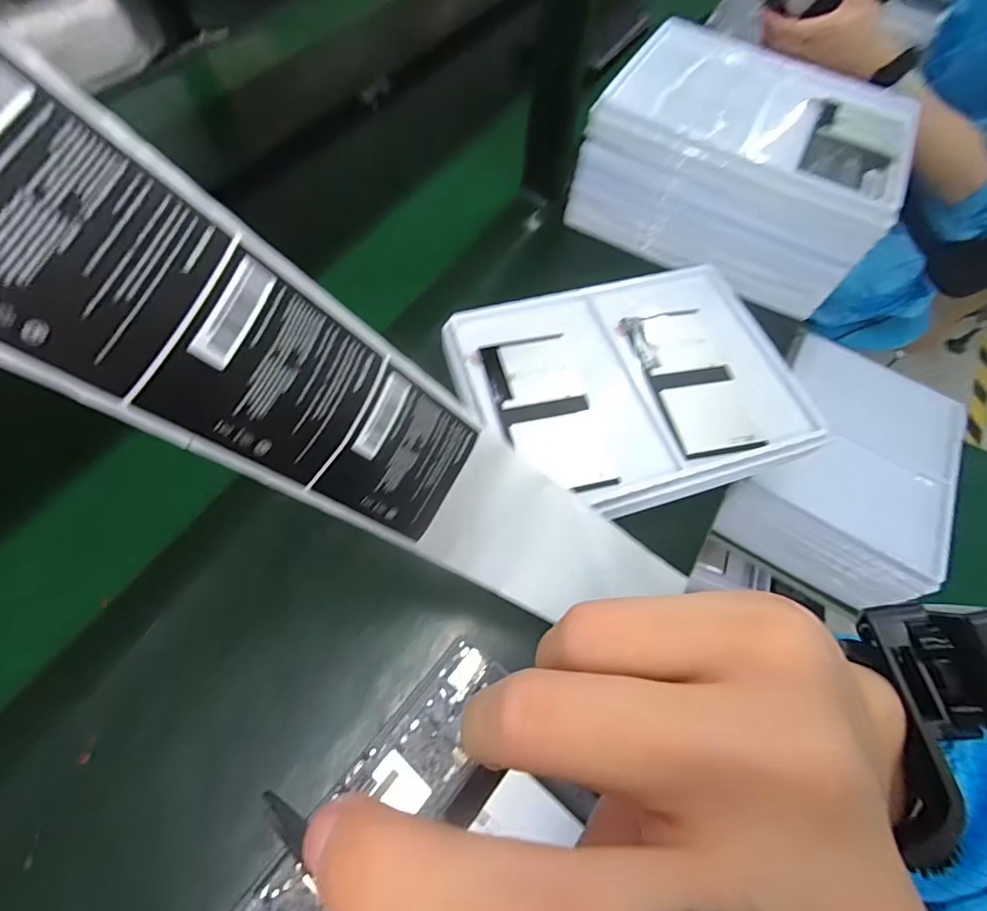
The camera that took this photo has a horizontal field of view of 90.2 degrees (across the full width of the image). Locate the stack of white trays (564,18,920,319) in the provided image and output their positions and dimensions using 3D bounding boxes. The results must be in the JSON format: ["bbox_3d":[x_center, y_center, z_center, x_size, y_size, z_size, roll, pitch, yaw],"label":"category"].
[{"bbox_3d":[0.293,-0.349,0.603,0.323,0.138,0.225,29,64,11],"label":"stack of white trays"}]

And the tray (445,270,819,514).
[{"bbox_3d":[0.142,-0.078,0.494,0.322,0.022,0.259,-18,65,-13],"label":"tray"}]

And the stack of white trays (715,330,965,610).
[{"bbox_3d":[0.486,0.012,0.692,0.240,0.109,0.318,31,65,12],"label":"stack of white trays"}]

